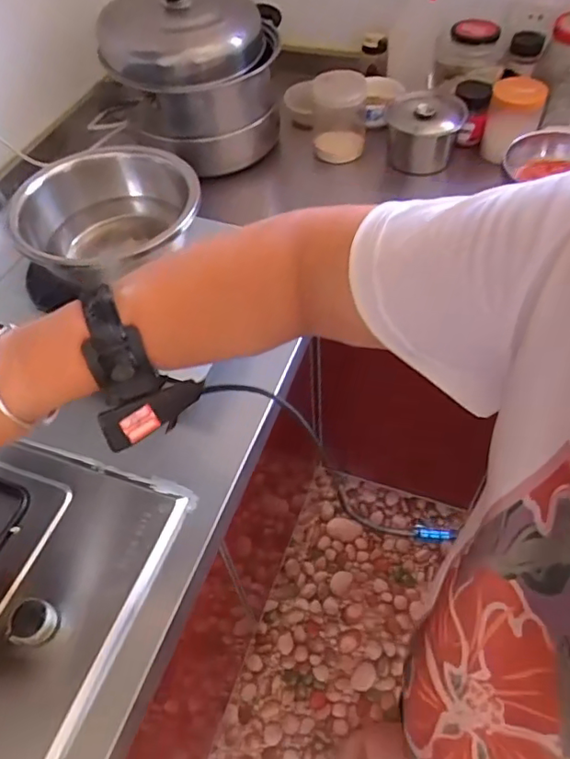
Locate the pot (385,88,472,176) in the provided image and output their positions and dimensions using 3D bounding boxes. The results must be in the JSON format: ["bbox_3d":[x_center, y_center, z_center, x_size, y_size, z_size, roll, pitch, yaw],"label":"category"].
[{"bbox_3d":[0.243,-0.440,0.981,0.135,0.091,0.145,3,54,6],"label":"pot"}]

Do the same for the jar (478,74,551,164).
[{"bbox_3d":[0.386,-0.440,0.959,0.088,0.119,0.087,16,56,15],"label":"jar"}]

